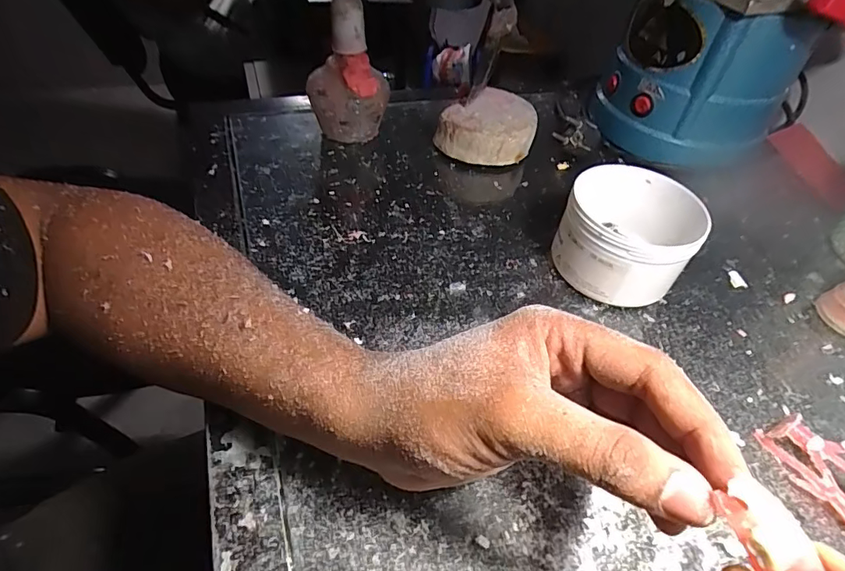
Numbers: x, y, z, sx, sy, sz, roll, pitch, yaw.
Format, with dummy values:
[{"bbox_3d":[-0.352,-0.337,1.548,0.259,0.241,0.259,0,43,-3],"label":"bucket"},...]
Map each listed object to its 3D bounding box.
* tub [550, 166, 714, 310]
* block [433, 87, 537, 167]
[{"bbox_3d":[0.145,-0.036,0.347,0.087,0.065,0.103,19,48,10],"label":"tub"},{"bbox_3d":[0.062,-0.153,0.461,0.087,0.043,0.080,3,47,-4],"label":"block"}]

